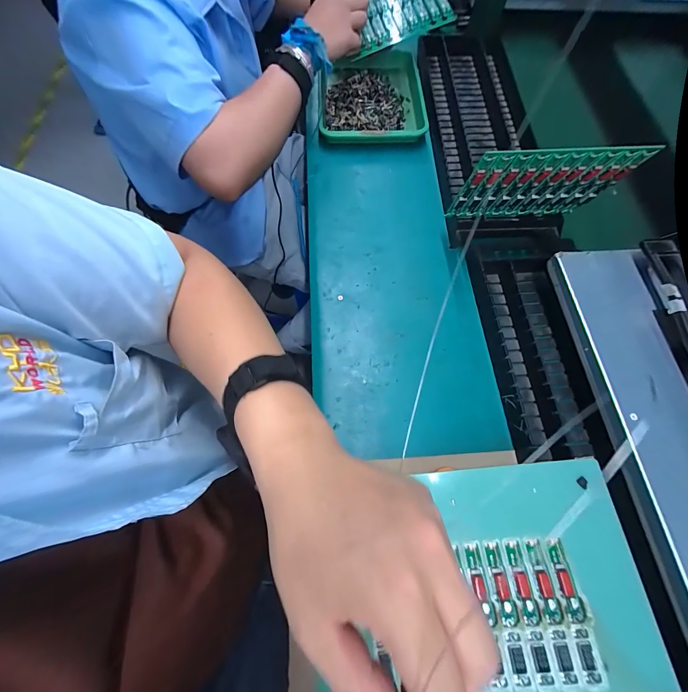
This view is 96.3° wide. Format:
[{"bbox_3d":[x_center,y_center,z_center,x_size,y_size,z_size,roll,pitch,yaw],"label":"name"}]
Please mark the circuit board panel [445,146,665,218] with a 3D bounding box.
[{"bbox_3d":[0.208,-0.173,0.339,0.160,0.117,0.007,-2,84,0],"label":"circuit board panel"}]

